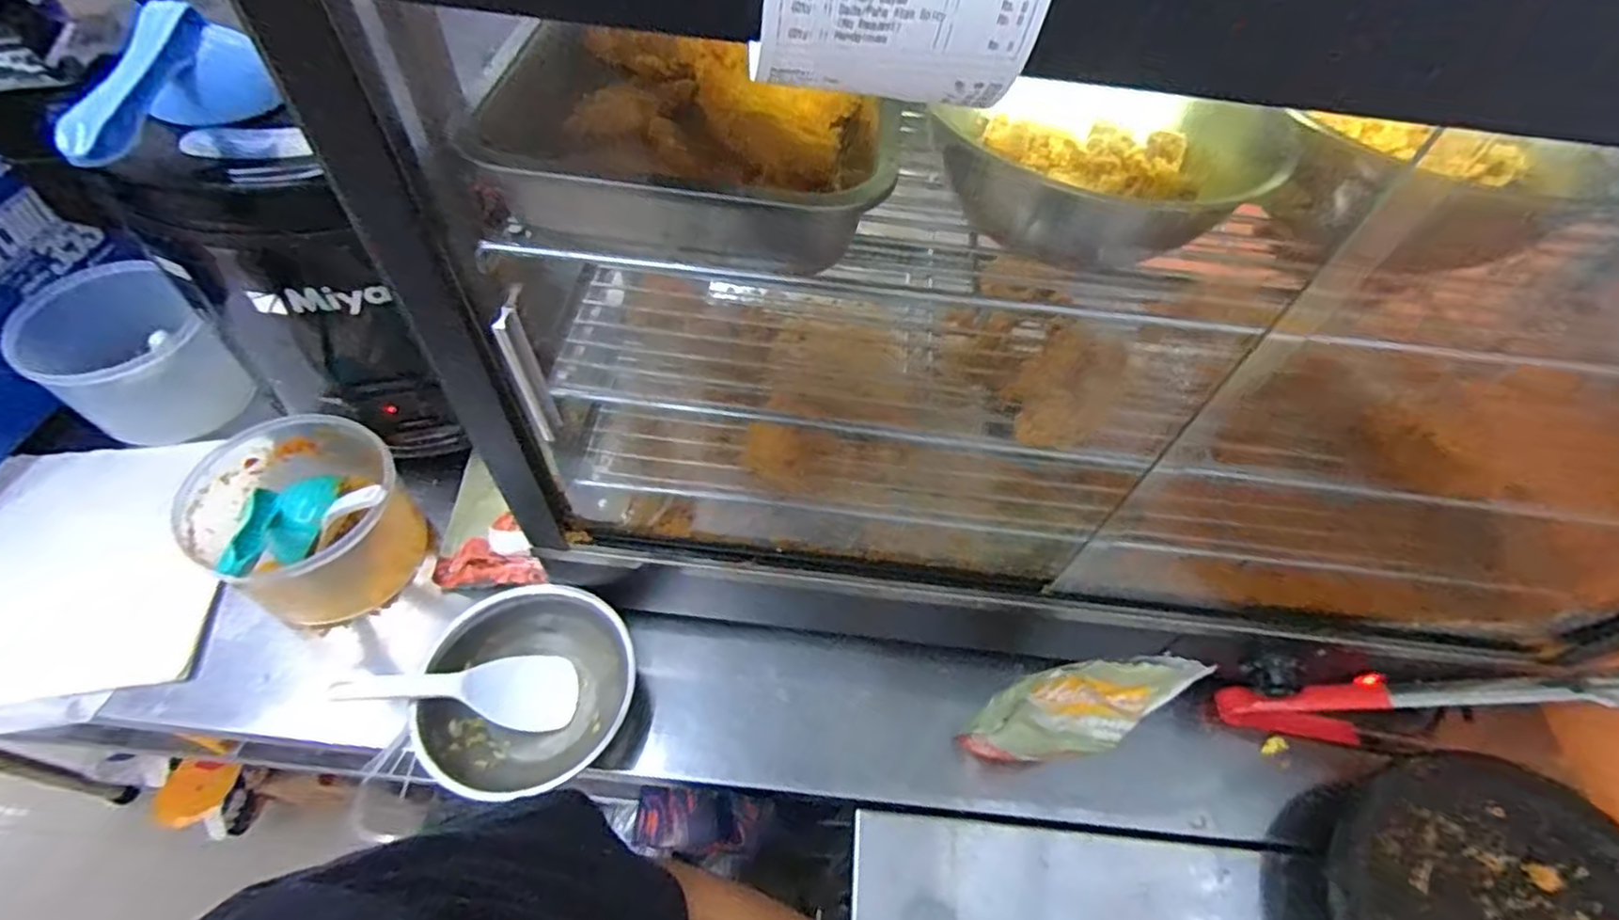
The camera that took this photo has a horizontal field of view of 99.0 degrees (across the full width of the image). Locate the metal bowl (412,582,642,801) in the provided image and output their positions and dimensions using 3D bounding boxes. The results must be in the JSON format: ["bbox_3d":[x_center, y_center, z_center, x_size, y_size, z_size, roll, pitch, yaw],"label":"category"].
[{"bbox_3d":[-0.245,0.204,0.618,0.172,0.069,0.164,2,54,-3],"label":"metal bowl"}]

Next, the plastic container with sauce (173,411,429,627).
[{"bbox_3d":[-0.470,0.055,0.654,0.166,0.143,0.156,2,54,-3],"label":"plastic container with sauce"}]

